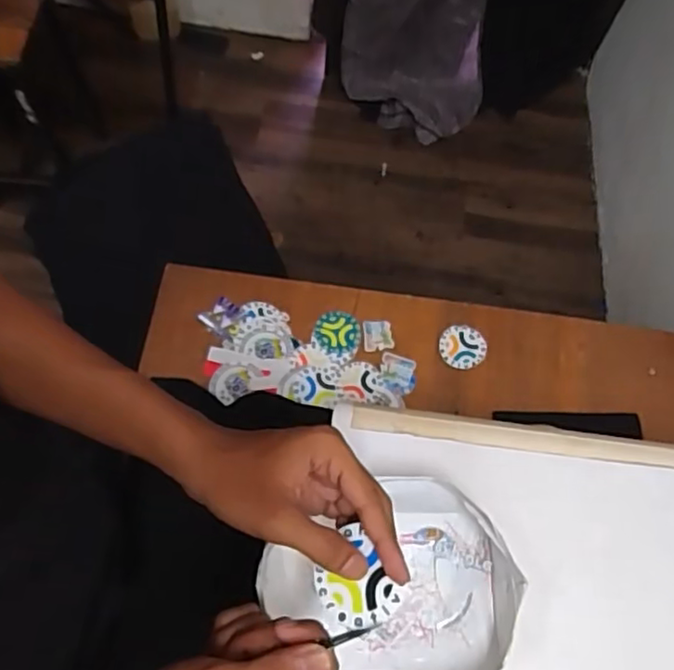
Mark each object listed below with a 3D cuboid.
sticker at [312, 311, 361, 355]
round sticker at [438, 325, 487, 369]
[{"bbox_3d":[0.000,-0.002,0.780,0.057,0.007,0.054,1,68,-2],"label":"sticker"},{"bbox_3d":[0.154,0.013,0.782,0.057,0.005,0.054,1,68,-2],"label":"round sticker"}]

